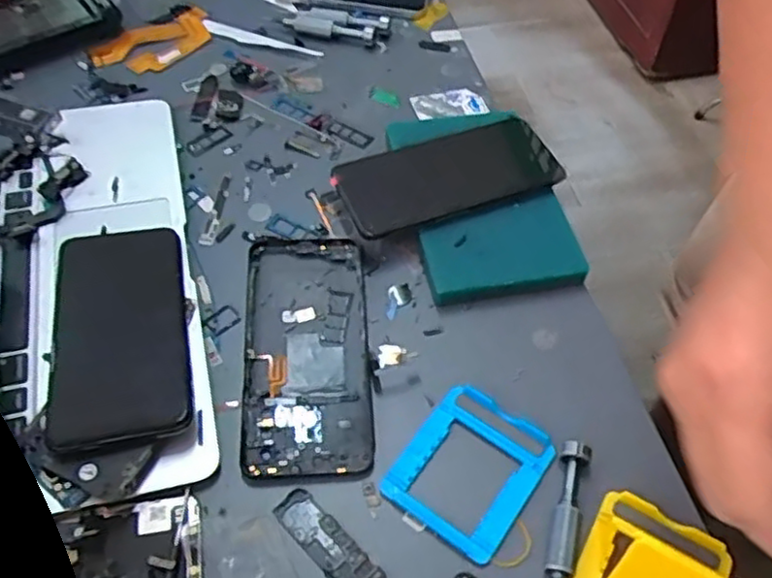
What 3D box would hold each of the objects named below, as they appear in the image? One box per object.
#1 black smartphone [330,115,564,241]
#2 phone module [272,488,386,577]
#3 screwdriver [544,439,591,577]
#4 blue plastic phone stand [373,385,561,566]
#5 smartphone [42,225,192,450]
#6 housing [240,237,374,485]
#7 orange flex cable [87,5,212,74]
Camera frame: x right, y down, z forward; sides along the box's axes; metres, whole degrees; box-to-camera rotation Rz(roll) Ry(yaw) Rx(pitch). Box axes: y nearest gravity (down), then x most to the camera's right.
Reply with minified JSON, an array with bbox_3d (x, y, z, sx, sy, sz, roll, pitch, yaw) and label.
[{"bbox_3d":[0.044,-0.086,0.509,0.158,0.008,0.078,-19,57,-15],"label":"black smartphone"},{"bbox_3d":[-0.030,0.137,0.371,0.072,0.004,0.022,39,62,24],"label":"phone module"},{"bbox_3d":[0.094,0.130,0.373,0.015,0.011,0.103,15,55,10],"label":"screwdriver"},{"bbox_3d":[0.048,0.101,0.399,0.073,0.007,0.084,32,59,20],"label":"blue plastic phone stand"},{"bbox_3d":[-0.162,0.021,0.426,0.076,0.010,0.162,-3,48,-18],"label":"smartphone"},{"bbox_3d":[-0.049,0.037,0.439,0.076,0.012,0.169,-3,54,-4],"label":"housing"},{"bbox_3d":[-0.204,-0.218,0.622,0.109,0.007,0.059,-29,60,-21],"label":"orange flex cable"}]

